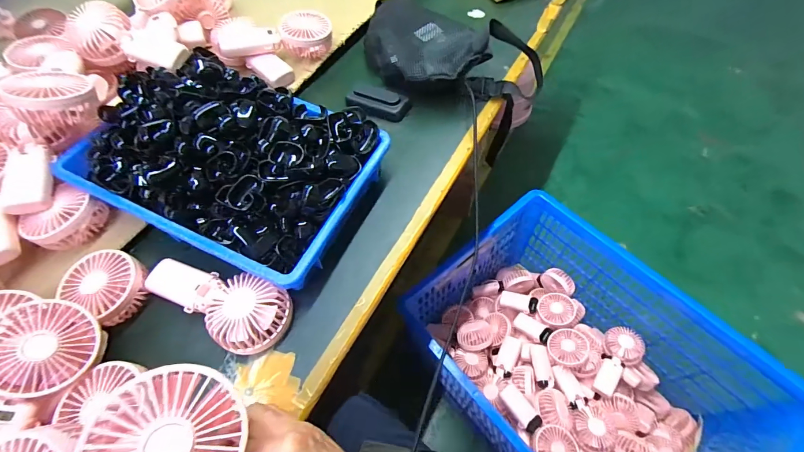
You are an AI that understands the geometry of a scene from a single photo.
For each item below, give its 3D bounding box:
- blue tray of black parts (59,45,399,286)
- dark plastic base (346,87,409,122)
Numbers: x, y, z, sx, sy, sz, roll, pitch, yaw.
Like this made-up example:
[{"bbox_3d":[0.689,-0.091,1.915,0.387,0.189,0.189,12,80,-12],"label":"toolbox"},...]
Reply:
[{"bbox_3d":[-0.227,-0.096,0.469,0.363,0.093,0.235,20,62,16],"label":"blue tray of black parts"},{"bbox_3d":[-0.041,-0.204,0.599,0.093,0.030,0.042,20,62,16],"label":"dark plastic base"}]

